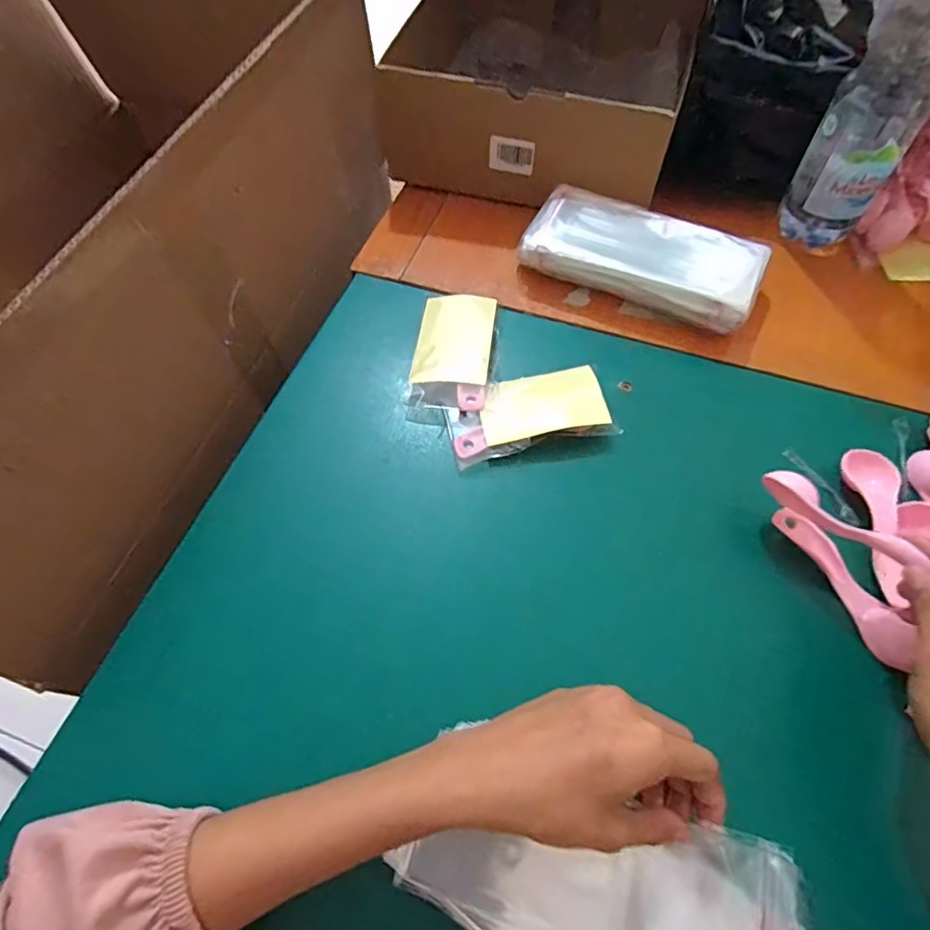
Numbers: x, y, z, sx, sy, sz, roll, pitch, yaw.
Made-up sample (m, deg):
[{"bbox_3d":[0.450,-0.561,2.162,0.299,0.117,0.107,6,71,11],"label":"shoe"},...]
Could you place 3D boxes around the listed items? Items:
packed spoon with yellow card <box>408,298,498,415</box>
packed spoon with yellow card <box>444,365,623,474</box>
[{"bbox_3d":[-0.008,-0.093,0.449,0.061,0.015,0.105,7,61,4],"label":"packed spoon with yellow card"},{"bbox_3d":[0.046,-0.037,0.421,0.117,0.014,0.060,-12,62,-6],"label":"packed spoon with yellow card"}]

